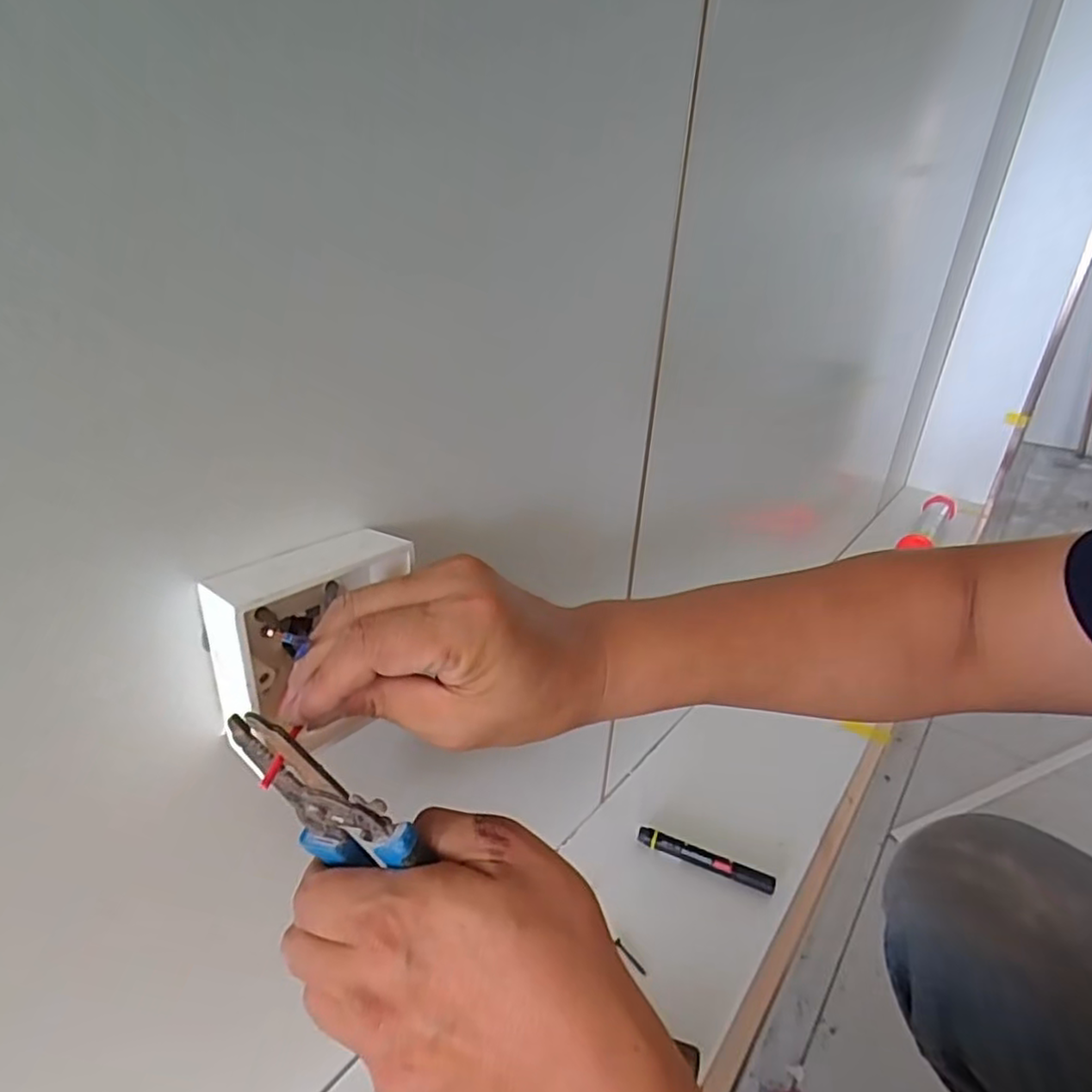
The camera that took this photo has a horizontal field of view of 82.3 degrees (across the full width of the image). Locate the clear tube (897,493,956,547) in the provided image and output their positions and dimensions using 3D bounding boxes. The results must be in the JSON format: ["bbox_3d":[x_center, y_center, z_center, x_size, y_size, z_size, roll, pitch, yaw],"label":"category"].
[{"bbox_3d":[0.788,-0.039,1.296,0.064,0.079,0.321,22,30,34],"label":"clear tube"}]

